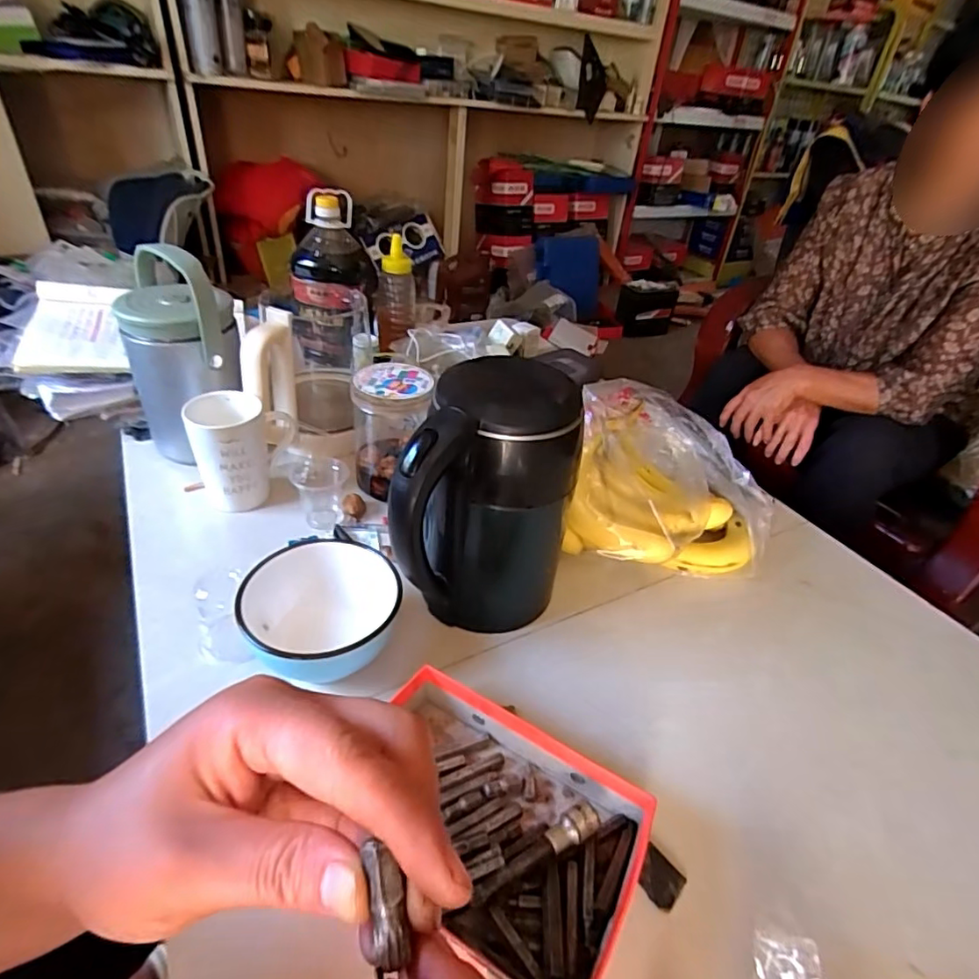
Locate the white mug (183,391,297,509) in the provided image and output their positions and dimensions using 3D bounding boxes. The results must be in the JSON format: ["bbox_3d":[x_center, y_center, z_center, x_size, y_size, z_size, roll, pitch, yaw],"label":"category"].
[{"bbox_3d":[-0.306,-0.042,0.668,0.079,0.124,0.081,-13,41,-25],"label":"white mug"}]

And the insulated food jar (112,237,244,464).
[{"bbox_3d":[-0.383,-0.164,0.712,0.127,0.242,0.139,-8,39,-20],"label":"insulated food jar"}]

